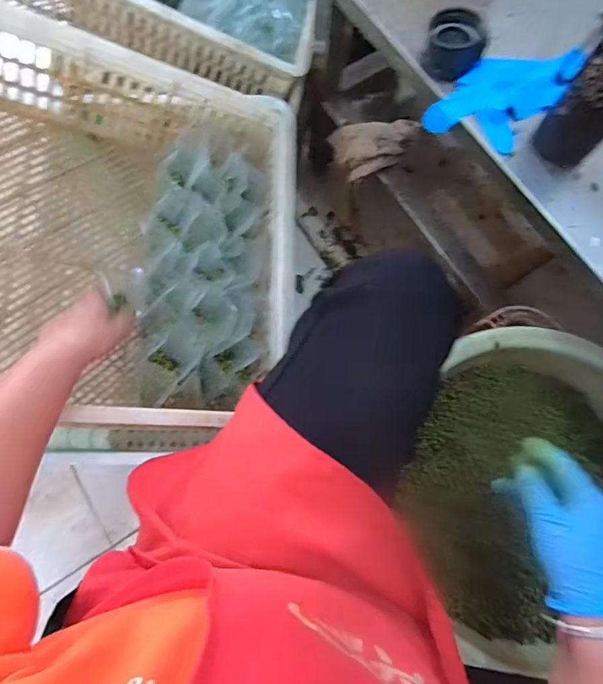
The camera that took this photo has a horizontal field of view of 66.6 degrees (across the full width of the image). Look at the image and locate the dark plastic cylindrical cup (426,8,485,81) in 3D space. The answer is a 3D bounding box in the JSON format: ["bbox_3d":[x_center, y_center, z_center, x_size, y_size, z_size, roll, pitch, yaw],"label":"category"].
[{"bbox_3d":[0.162,-0.315,0.488,0.064,0.043,0.053,17,76,4],"label":"dark plastic cylindrical cup"}]

